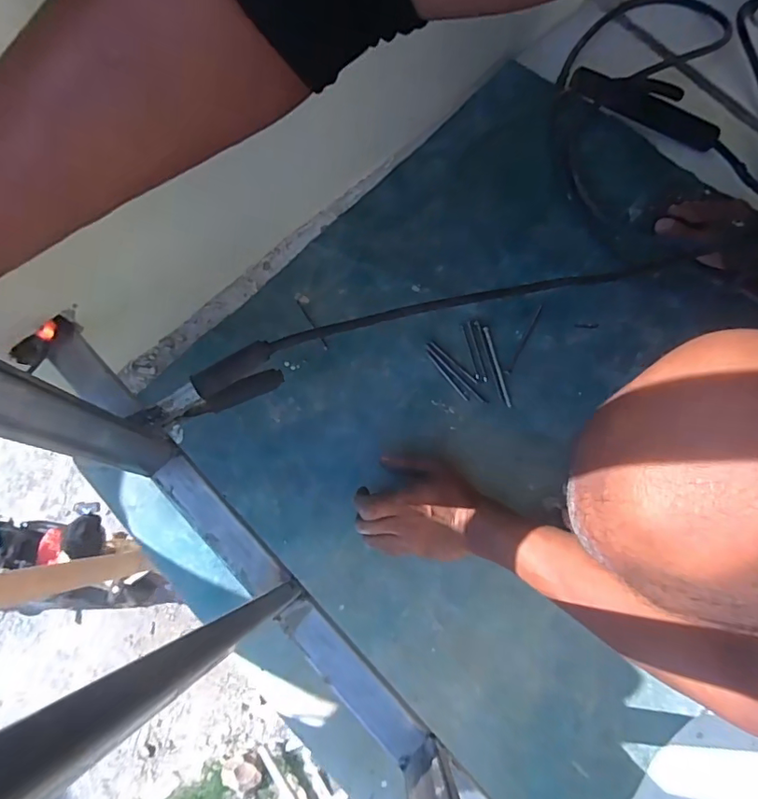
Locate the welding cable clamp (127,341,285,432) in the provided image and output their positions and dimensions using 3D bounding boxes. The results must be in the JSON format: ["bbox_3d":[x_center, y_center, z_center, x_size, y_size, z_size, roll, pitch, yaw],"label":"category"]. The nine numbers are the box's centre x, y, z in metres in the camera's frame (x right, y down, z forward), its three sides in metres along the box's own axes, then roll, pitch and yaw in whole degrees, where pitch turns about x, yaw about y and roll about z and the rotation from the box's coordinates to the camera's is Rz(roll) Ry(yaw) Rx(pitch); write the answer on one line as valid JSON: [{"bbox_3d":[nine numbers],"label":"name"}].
[{"bbox_3d":[-0.149,-0.006,0.466,0.123,0.055,0.026,-26,77,-8],"label":"welding cable clamp"}]

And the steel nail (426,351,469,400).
[{"bbox_3d":[0.078,-0.028,0.596,0.006,0.004,0.072,-38,80,-10],"label":"steel nail"}]

